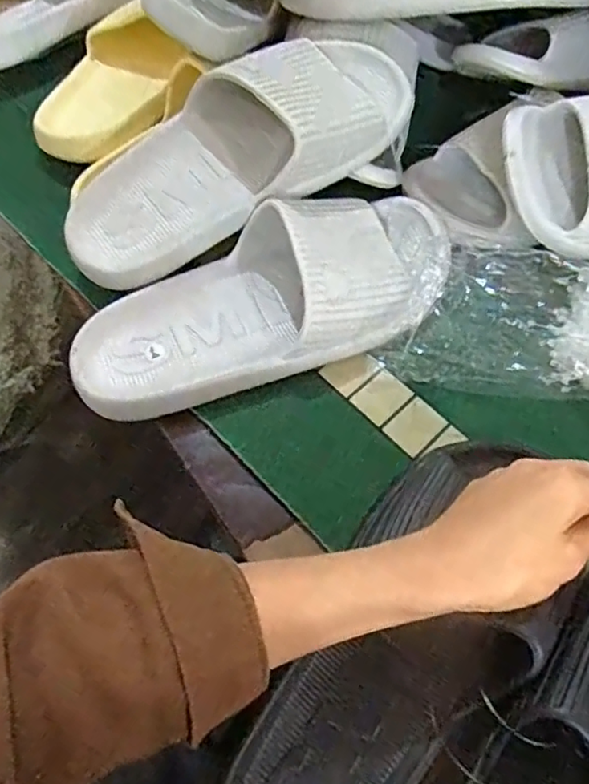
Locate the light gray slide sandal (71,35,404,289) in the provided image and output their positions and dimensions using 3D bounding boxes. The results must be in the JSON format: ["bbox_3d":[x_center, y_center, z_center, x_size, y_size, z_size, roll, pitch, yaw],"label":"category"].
[{"bbox_3d":[-0.037,-0.168,0.422,0.270,0.080,0.093,-33,66,-3],"label":"light gray slide sandal"}]

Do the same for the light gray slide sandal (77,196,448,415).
[{"bbox_3d":[-0.015,-0.068,0.411,0.273,0.059,0.107,-21,63,-14],"label":"light gray slide sandal"}]

